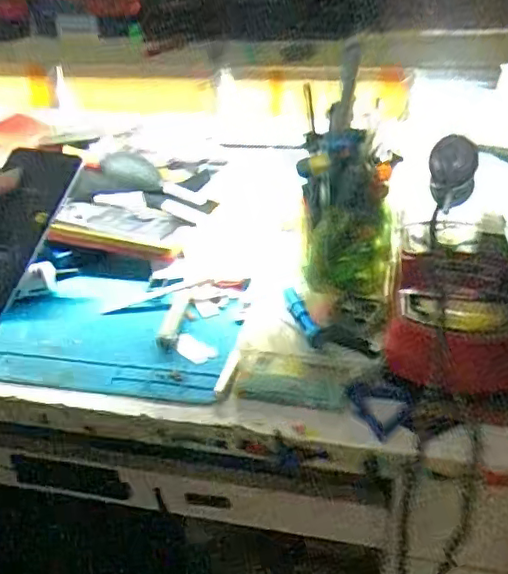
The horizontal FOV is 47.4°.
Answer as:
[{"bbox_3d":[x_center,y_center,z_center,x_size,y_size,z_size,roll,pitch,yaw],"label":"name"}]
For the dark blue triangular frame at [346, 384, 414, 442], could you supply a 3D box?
[{"bbox_3d":[0.088,0.082,0.402,0.035,0.018,0.041,-23,37,-31],"label":"dark blue triangular frame"}]

